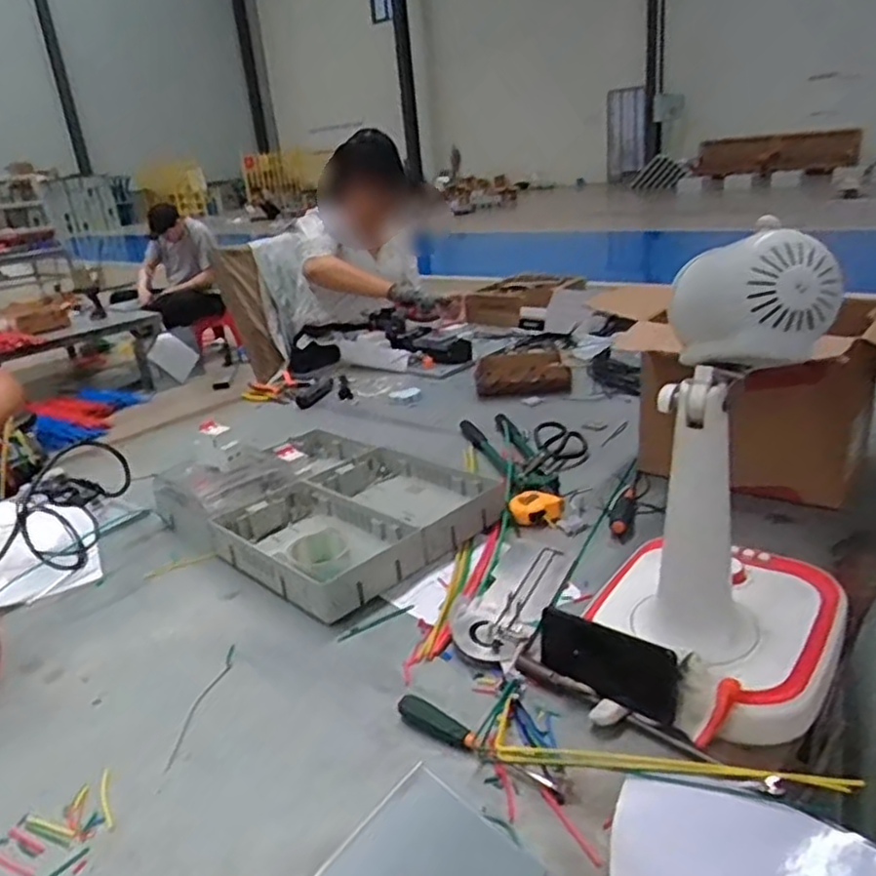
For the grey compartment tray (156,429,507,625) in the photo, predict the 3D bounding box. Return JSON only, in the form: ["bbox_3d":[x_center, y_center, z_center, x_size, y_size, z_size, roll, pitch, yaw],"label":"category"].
[{"bbox_3d":[-0.186,0.089,1.155,0.485,0.083,0.360,16,31,42],"label":"grey compartment tray"}]

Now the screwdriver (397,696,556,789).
[{"bbox_3d":[0.032,0.295,0.700,0.181,0.020,0.024,11,28,36],"label":"screwdriver"}]

